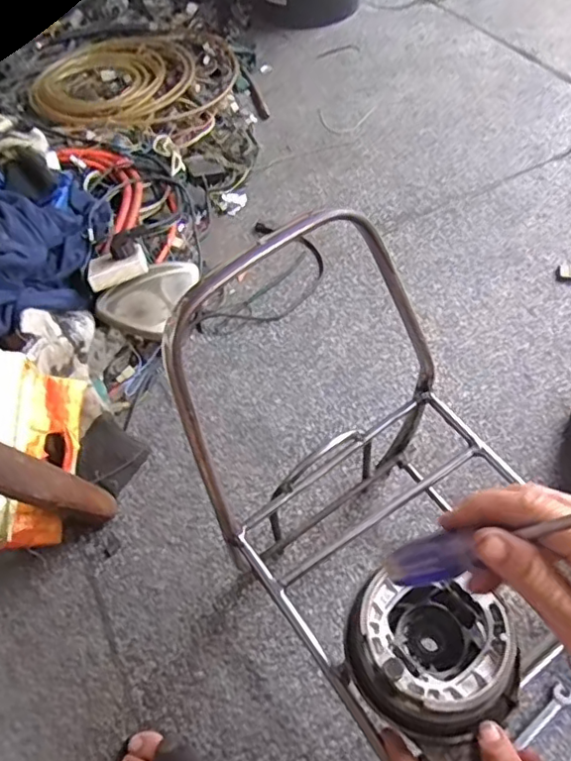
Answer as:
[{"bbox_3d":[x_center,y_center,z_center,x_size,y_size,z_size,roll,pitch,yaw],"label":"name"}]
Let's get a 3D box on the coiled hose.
[{"bbox_3d":[-0.325,-0.682,1.291,0.408,0.055,0.483,38,66,26],"label":"coiled hose"}]

